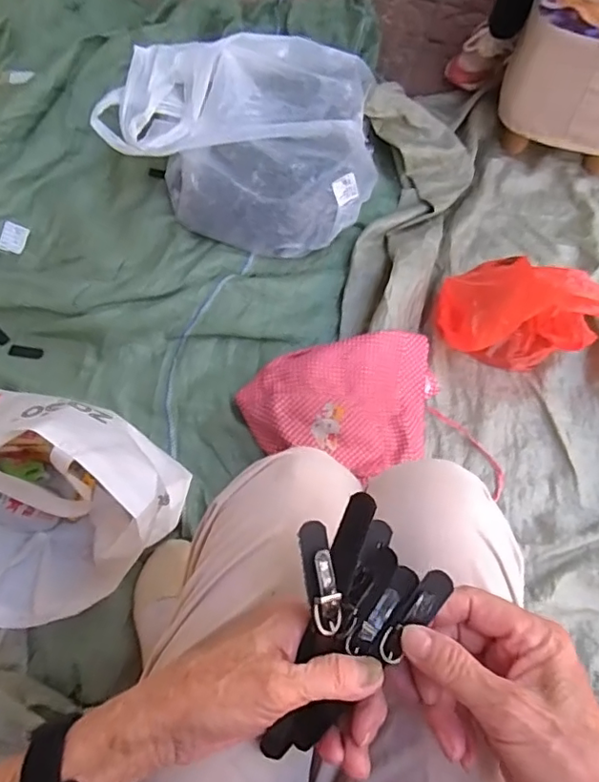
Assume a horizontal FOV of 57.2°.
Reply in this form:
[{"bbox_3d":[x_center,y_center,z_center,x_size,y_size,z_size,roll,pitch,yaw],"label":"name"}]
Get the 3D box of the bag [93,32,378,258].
[{"bbox_3d":[-0.080,-0.446,0.948,0.419,0.174,0.332,22,72,11],"label":"bag"}]

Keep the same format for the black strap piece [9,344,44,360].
[{"bbox_3d":[-0.451,-0.064,0.904,0.060,0.009,0.020,10,70,7],"label":"black strap piece"}]

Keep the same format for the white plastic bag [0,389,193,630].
[{"bbox_3d":[-0.302,0.144,0.683,0.275,0.251,0.273,4,69,5],"label":"white plastic bag"}]

